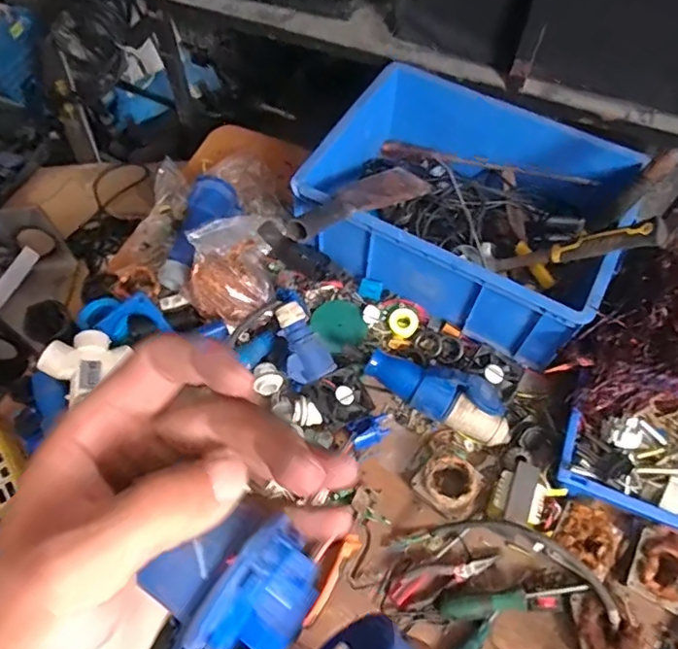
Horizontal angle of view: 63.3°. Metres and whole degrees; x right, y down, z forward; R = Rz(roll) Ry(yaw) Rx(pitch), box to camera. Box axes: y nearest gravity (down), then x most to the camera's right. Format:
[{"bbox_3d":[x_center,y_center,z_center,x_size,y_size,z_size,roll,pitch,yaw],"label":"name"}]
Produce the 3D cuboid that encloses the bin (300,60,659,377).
[{"bbox_3d":[0.221,-0.214,0.935,0.474,0.158,0.405,26,63,11],"label":"bin"}]

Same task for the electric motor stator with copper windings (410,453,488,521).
[{"bbox_3d":[0.159,0.230,0.786,0.092,0.055,0.082,35,65,16],"label":"electric motor stator with copper windings"}]

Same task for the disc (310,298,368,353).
[{"bbox_3d":[0.001,0.000,0.912,0.092,0.015,0.088,1,63,-1],"label":"disc"}]

